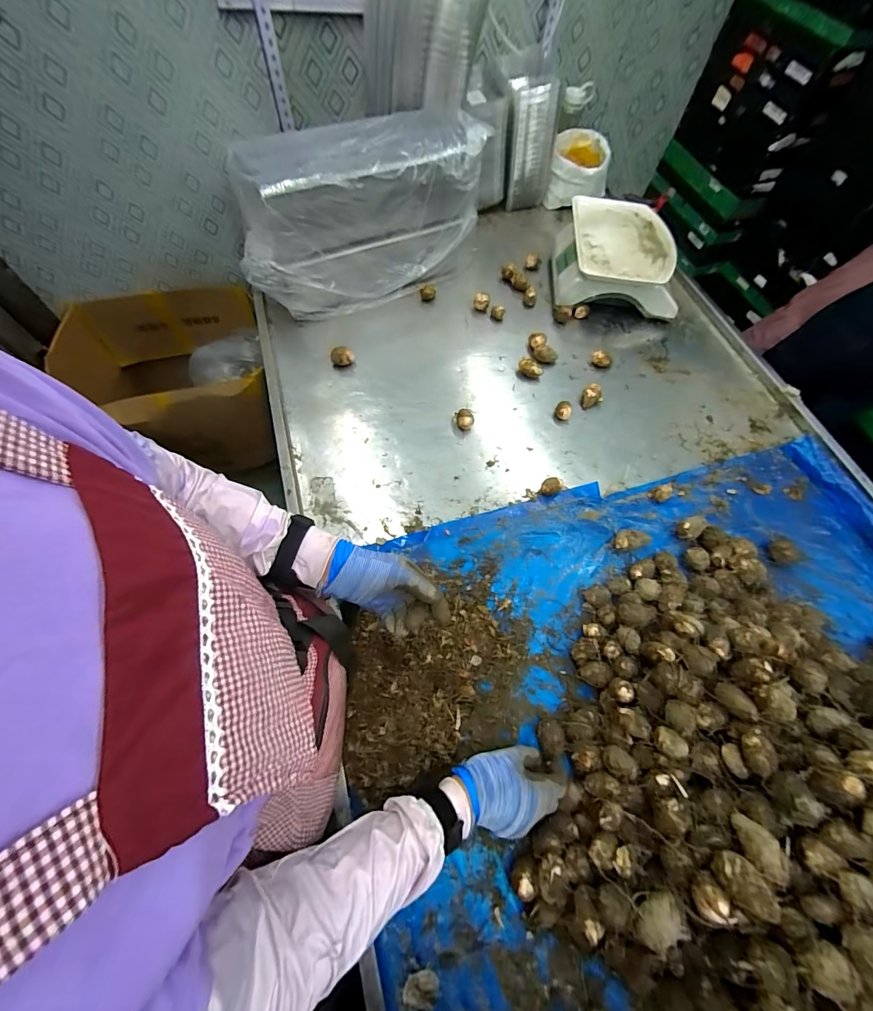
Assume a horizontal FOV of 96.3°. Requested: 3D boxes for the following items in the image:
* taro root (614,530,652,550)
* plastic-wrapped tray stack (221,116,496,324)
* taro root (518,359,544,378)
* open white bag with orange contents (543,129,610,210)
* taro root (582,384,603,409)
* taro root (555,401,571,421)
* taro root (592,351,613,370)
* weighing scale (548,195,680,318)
[{"bbox_3d":[0.350,0.063,0.701,0.066,0.031,0.031,2,65,-2],"label":"taro root"},{"bbox_3d":[-0.169,-0.608,0.858,0.513,0.284,0.187,-25,69,-14],"label":"plastic-wrapped tray stack"},{"bbox_3d":[0.210,-0.304,0.871,0.055,0.032,0.031,21,66,6],"label":"taro root"},{"bbox_3d":[0.410,-0.967,1.128,0.165,0.102,0.206,14,65,3],"label":"open white bag with orange contents"},{"bbox_3d":[0.334,-0.235,0.844,0.036,0.039,0.034,-10,66,-8],"label":"taro root"},{"bbox_3d":[0.268,-0.199,0.827,0.033,0.031,0.033,1,65,-3],"label":"taro root"},{"bbox_3d":[0.379,-0.333,0.894,0.048,0.041,0.031,27,67,9],"label":"taro root"},{"bbox_3d":[0.440,-0.604,0.955,0.281,0.106,0.281,6,65,0],"label":"weighing scale"}]

